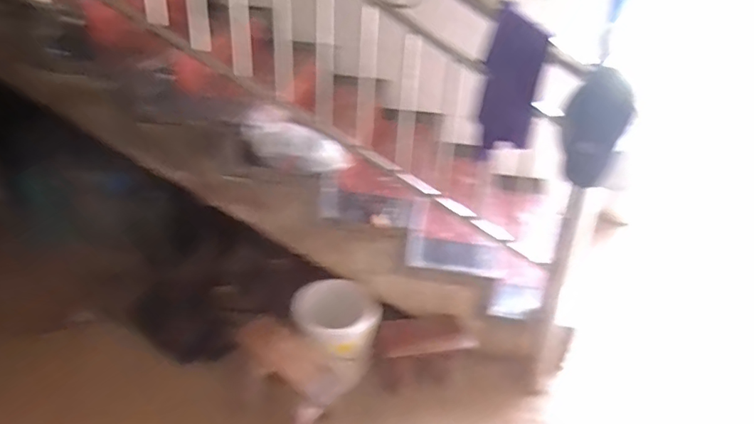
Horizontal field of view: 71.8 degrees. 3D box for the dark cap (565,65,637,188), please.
[{"bbox_3d":[0.559,-0.225,1.347,0.101,0.251,0.188,2,31,-1],"label":"dark cap"}]

